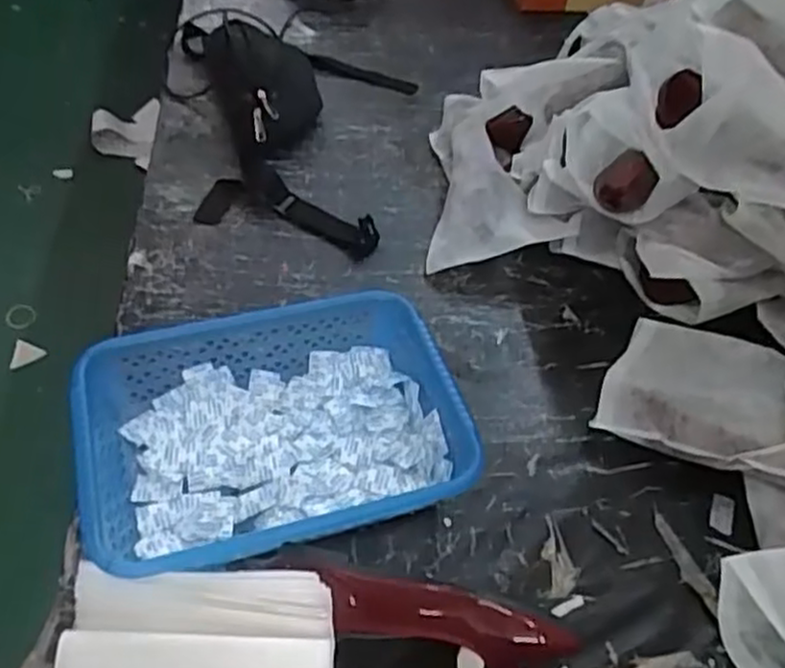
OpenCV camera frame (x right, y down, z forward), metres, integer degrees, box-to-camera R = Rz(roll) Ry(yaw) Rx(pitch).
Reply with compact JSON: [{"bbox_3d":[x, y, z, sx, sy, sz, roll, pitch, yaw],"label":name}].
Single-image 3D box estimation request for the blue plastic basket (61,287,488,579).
[{"bbox_3d":[-0.107,0.093,0.694,0.325,0.079,0.239,-11,50,-14],"label":"blue plastic basket"}]

